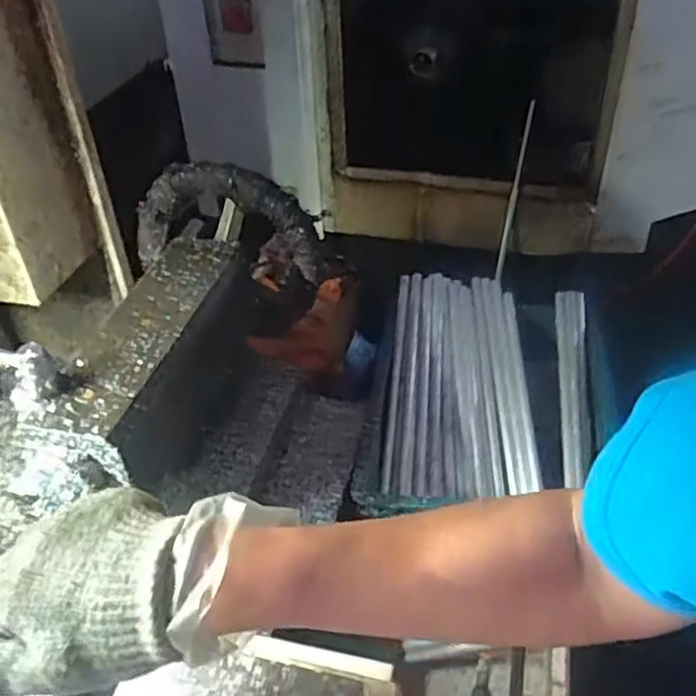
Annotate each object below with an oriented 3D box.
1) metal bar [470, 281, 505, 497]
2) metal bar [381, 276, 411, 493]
[{"bbox_3d":[0.169,0.038,0.853,0.017,0.020,0.277,-2,65,2],"label":"metal bar"},{"bbox_3d":[0.058,0.034,0.832,0.012,0.015,0.273,3,62,9],"label":"metal bar"}]

